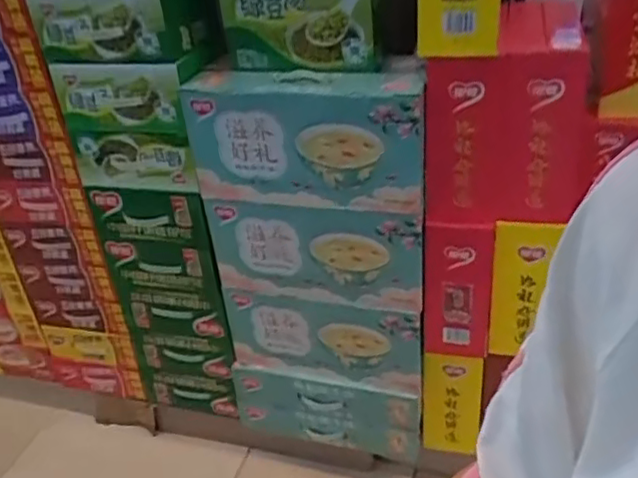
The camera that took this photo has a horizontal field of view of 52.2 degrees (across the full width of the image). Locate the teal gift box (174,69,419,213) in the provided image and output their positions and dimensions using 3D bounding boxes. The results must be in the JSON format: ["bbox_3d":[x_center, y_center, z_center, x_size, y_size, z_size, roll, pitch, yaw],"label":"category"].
[{"bbox_3d":[-0.025,-0.209,1.301,0.461,0.252,0.194,1,31,10],"label":"teal gift box"}]

